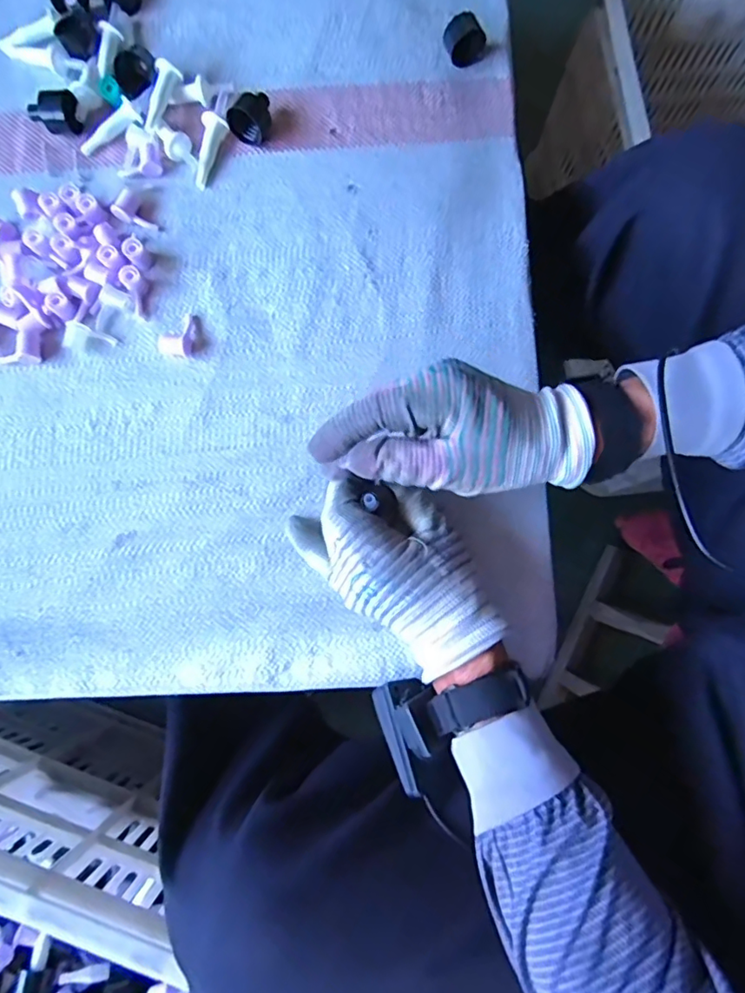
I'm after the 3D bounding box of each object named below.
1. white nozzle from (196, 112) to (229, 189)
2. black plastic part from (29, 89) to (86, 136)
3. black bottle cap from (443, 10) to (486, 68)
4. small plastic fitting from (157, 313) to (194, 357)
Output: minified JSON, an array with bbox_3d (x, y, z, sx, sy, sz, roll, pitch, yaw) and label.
[{"bbox_3d":[-0.132,-0.283,0.444,0.020,0.018,0.057,6,80,1],"label":"white nozzle"},{"bbox_3d":[-0.258,-0.312,0.443,0.037,0.024,0.026,-2,80,-1],"label":"black plastic part"},{"bbox_3d":[0.077,-0.384,0.454,0.026,0.028,0.030,-22,81,-4],"label":"black bottle cap"},{"bbox_3d":[-0.150,-0.127,0.416,0.023,0.012,0.035,6,80,1],"label":"small plastic fitting"}]

